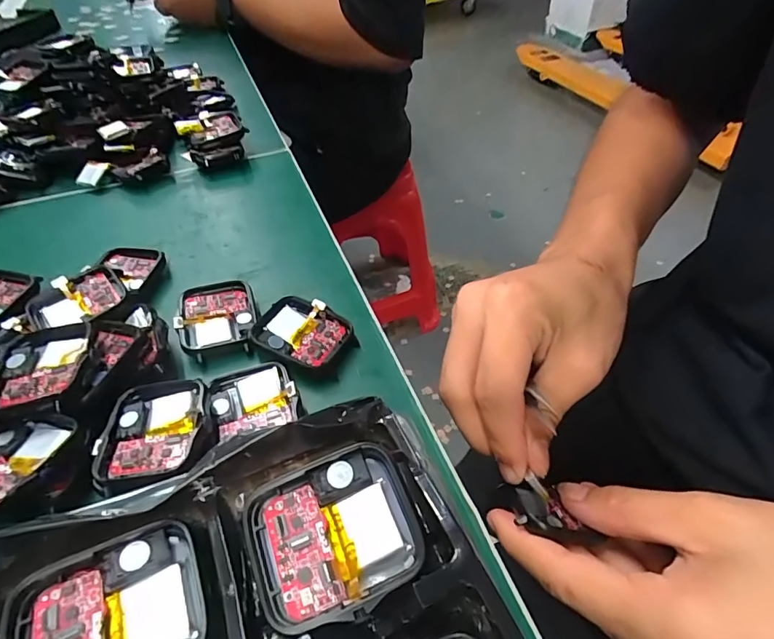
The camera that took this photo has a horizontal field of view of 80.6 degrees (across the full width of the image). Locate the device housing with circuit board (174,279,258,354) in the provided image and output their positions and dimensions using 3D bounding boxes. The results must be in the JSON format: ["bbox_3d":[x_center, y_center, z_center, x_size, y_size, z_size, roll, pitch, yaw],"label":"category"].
[{"bbox_3d":[-0.086,-0.003,0.230,0.037,0.012,0.041,-16,47,-12],"label":"device housing with circuit board"}]

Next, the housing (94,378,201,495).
[{"bbox_3d":[-0.092,0.043,0.177,0.040,0.008,0.042,-11,47,-7],"label":"housing"}]

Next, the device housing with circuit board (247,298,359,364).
[{"bbox_3d":[-0.041,0.007,0.221,0.041,0.014,0.036,20,50,21],"label":"device housing with circuit board"}]

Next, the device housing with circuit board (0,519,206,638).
[{"bbox_3d":[-0.067,0.071,0.107,0.042,0.008,0.037,-22,49,-17],"label":"device housing with circuit board"}]

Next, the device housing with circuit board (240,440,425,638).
[{"bbox_3d":[-0.014,0.055,0.120,0.042,0.005,0.036,-20,58,-11],"label":"device housing with circuit board"}]

